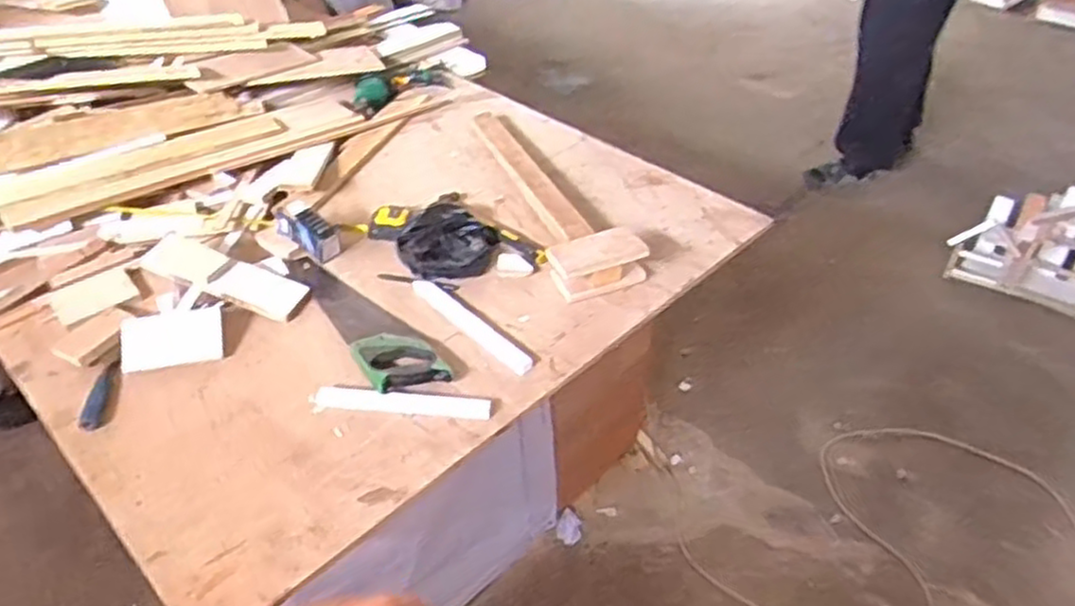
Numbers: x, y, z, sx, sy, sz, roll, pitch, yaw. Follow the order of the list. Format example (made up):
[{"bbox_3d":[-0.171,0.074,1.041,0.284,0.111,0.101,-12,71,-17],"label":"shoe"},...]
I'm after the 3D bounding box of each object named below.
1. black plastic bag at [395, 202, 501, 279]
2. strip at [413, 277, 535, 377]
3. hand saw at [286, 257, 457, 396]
[{"bbox_3d":[-0.169,-0.118,1.418,0.176,0.057,0.185,21,46,24],"label":"black plastic bag"},{"bbox_3d":[-0.117,0.030,1.280,0.038,0.015,0.290,-31,49,-30],"label":"strip"},{"bbox_3d":[-0.321,0.021,1.283,0.111,0.028,0.460,-30,48,-29],"label":"hand saw"}]

